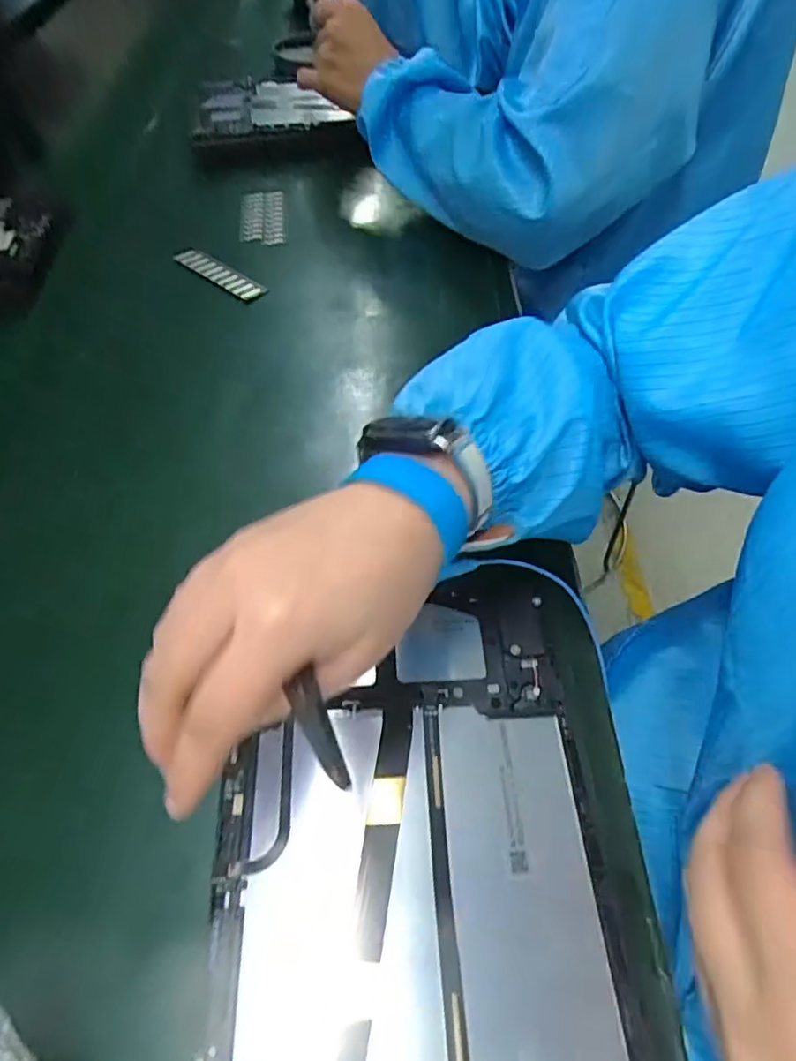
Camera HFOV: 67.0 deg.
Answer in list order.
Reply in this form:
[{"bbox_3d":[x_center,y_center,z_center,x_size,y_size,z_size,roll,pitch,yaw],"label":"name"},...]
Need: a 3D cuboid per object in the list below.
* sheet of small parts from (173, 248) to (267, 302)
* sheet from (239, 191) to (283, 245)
[{"bbox_3d":[-0.155,-0.224,0.523,0.104,0.006,0.020,33,60,21],"label":"sheet of small parts"},{"bbox_3d":[-0.132,-0.305,0.586,0.042,0.009,0.103,-6,54,-5],"label":"sheet"}]

